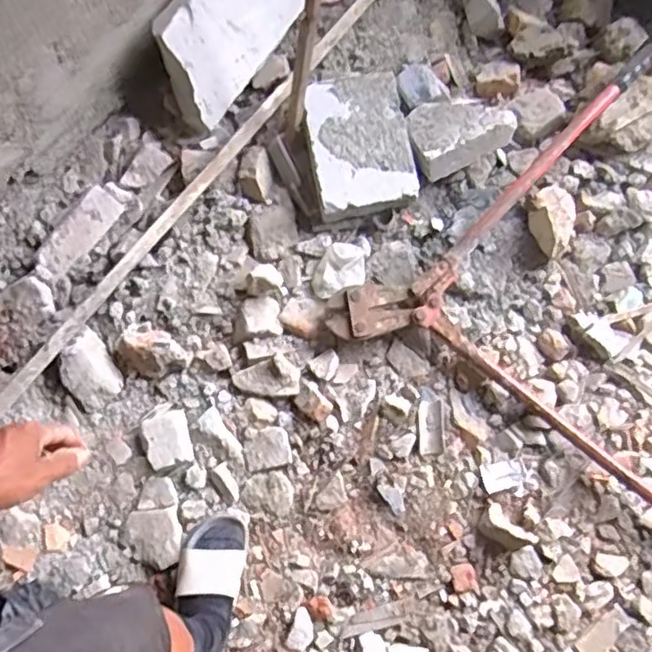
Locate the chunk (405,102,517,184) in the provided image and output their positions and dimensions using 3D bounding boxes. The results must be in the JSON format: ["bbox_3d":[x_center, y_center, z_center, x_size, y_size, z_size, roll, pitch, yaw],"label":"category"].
[{"bbox_3d":[0.263,-0.403,1.283,0.220,0.074,0.151,-27,78,-10],"label":"chunk"}]

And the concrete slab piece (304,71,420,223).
[{"bbox_3d":[0.061,-0.368,1.304,0.206,0.093,0.283,-10,76,-4],"label":"concrete slab piece"}]

